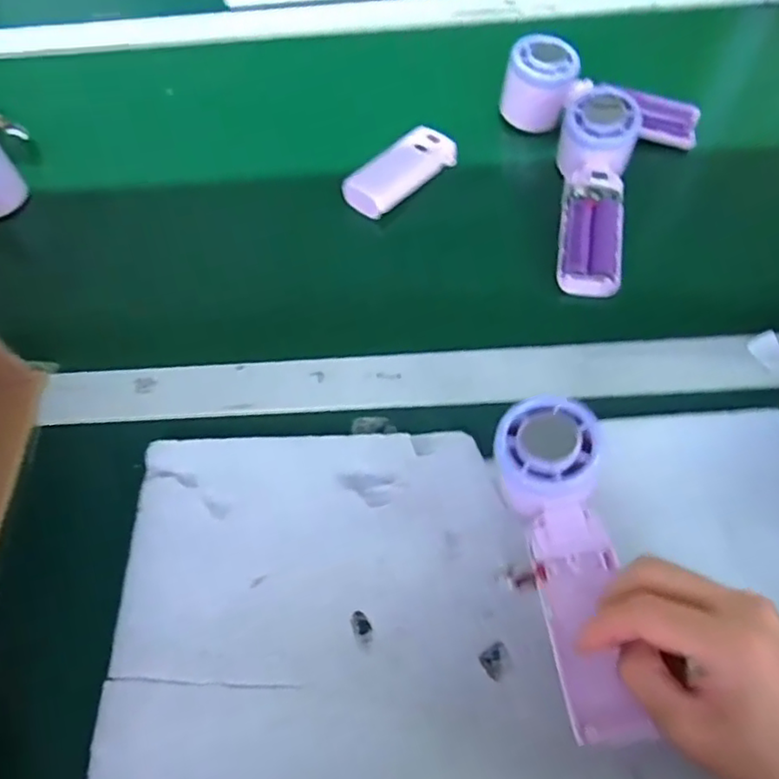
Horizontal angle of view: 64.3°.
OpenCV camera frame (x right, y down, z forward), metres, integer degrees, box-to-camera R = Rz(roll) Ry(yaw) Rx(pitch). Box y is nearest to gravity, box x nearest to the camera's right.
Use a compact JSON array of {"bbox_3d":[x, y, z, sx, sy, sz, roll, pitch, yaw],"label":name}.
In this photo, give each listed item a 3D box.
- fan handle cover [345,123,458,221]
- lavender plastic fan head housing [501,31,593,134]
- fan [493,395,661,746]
[{"bbox_3d":[0.010,-0.185,0.520,0.044,0.019,0.104,39,70,22],"label":"fan handle cover"},{"bbox_3d":[0.133,-0.263,0.533,0.048,0.056,0.057,-42,64,-16],"label":"lavender plastic fan head housing"},{"bbox_3d":[0.091,0.085,0.317,0.052,0.028,0.164,-7,71,0],"label":"fan"}]

